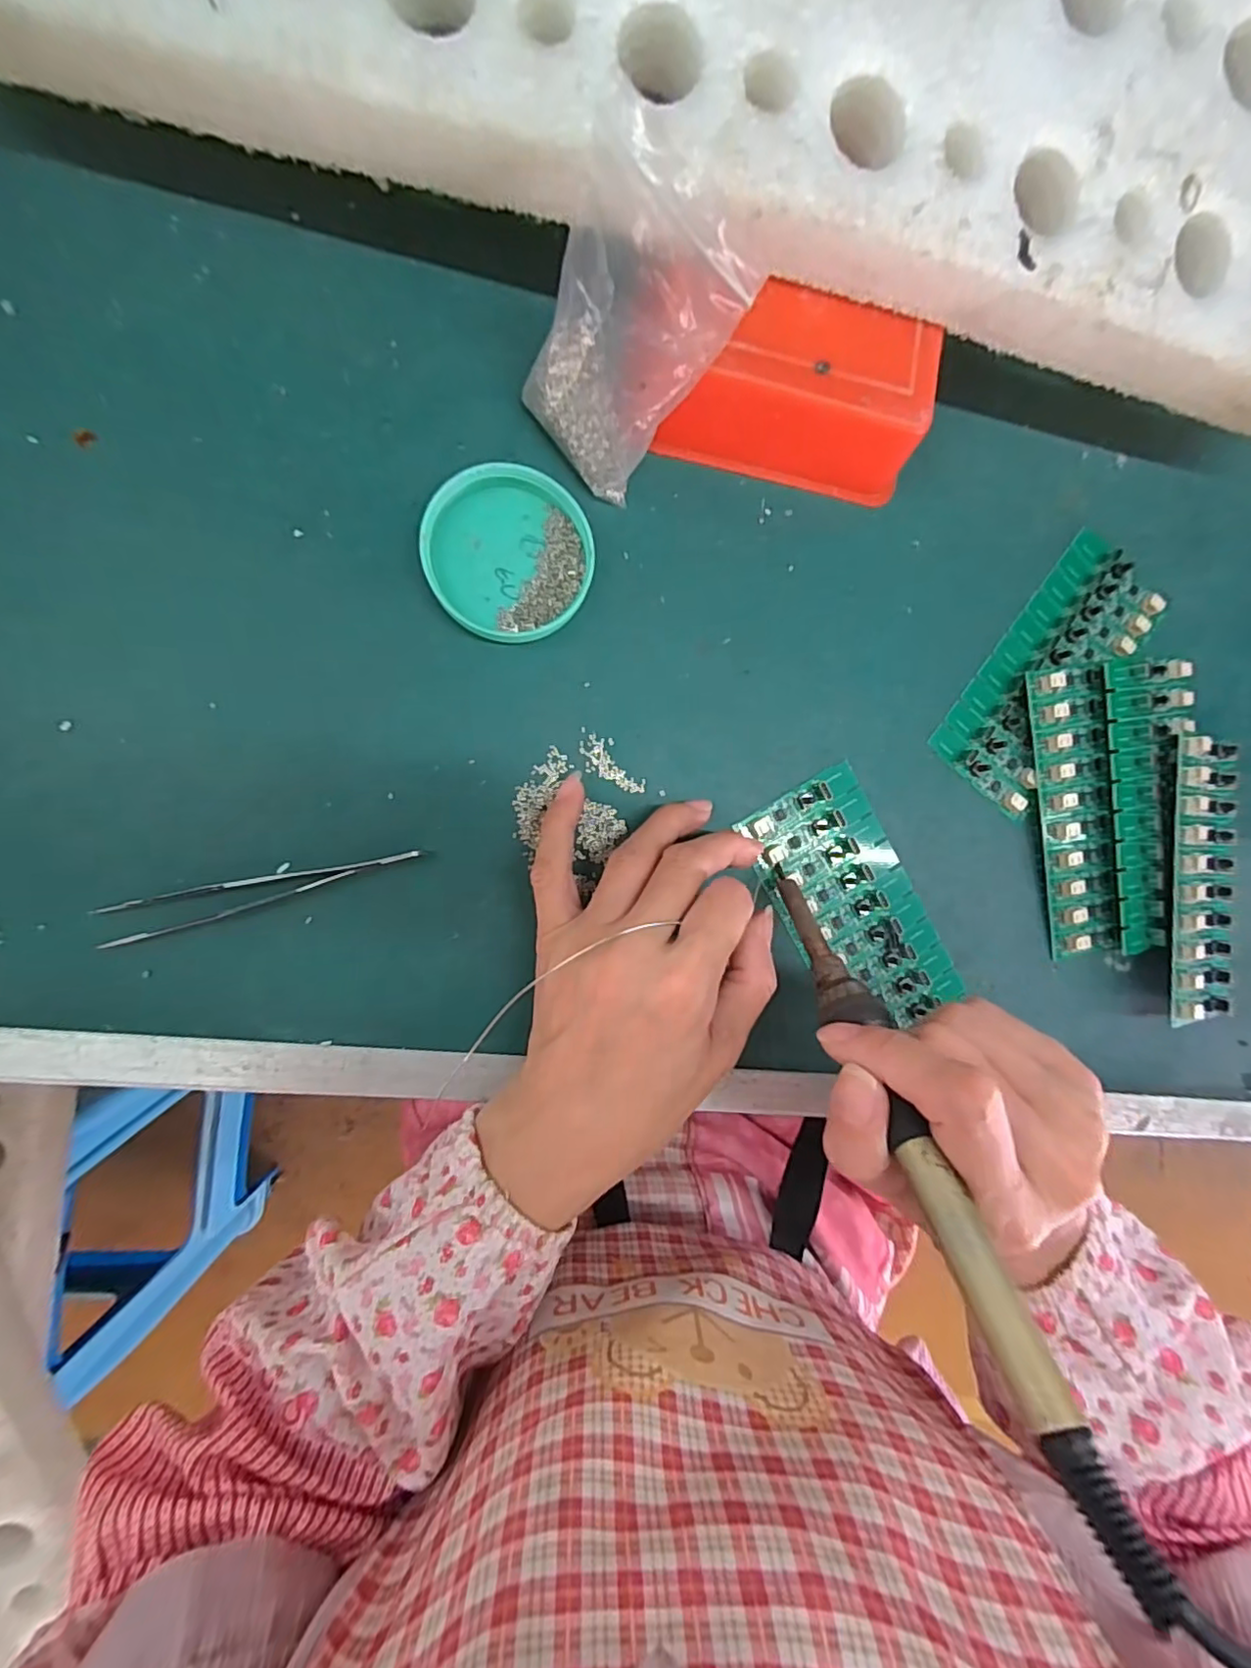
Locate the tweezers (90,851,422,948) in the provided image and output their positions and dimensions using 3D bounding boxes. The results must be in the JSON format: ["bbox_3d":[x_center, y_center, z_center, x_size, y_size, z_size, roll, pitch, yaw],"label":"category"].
[{"bbox_3d":[-0.138,0.022,0.233,0.114,0.010,0.014,-13,93,-9],"label":"tweezers"}]

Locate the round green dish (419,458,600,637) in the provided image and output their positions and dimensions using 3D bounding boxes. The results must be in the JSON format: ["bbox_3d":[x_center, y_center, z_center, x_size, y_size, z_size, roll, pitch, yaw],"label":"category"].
[{"bbox_3d":[-0.047,-0.113,0.247,0.064,0.013,0.064,0,92,-9],"label":"round green dish"}]

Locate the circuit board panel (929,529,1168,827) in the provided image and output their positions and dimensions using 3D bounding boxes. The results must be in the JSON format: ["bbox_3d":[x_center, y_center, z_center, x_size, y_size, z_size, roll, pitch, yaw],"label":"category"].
[{"bbox_3d":[0.207,-0.078,0.294,0.059,0.008,0.135,39,85,-8],"label":"circuit board panel"}]

